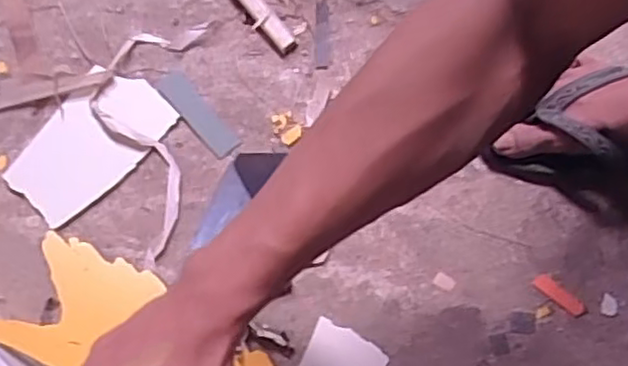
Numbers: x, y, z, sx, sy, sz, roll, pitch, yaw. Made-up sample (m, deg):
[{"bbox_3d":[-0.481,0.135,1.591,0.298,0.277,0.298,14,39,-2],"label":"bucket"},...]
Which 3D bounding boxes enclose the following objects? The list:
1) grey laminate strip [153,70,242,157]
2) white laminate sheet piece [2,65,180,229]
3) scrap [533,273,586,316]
[{"bbox_3d":[-0.124,-0.074,0.690,0.029,0.004,0.113,-41,80,-8],"label":"grey laminate strip"},{"bbox_3d":[-0.234,-0.042,0.690,0.104,0.008,0.168,39,81,8],"label":"white laminate sheet piece"},{"bbox_3d":[0.235,0.107,0.632,0.053,0.004,0.017,40,81,9],"label":"scrap"}]

